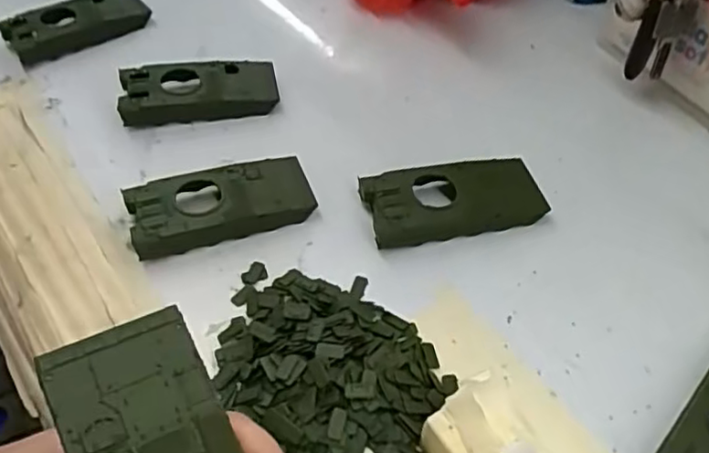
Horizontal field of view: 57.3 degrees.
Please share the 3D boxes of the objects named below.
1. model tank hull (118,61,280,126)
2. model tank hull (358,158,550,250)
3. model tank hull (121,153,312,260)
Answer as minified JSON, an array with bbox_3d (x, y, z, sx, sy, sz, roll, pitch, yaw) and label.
[{"bbox_3d":[-0.106,-0.094,0.447,0.102,0.020,0.045,-6,50,-5],"label":"model tank hull"},{"bbox_3d":[0.057,-0.016,0.385,0.100,0.022,0.046,-10,50,-8],"label":"model tank hull"},{"bbox_3d":[-0.078,-0.015,0.382,0.103,0.021,0.046,-15,51,-12],"label":"model tank hull"}]

